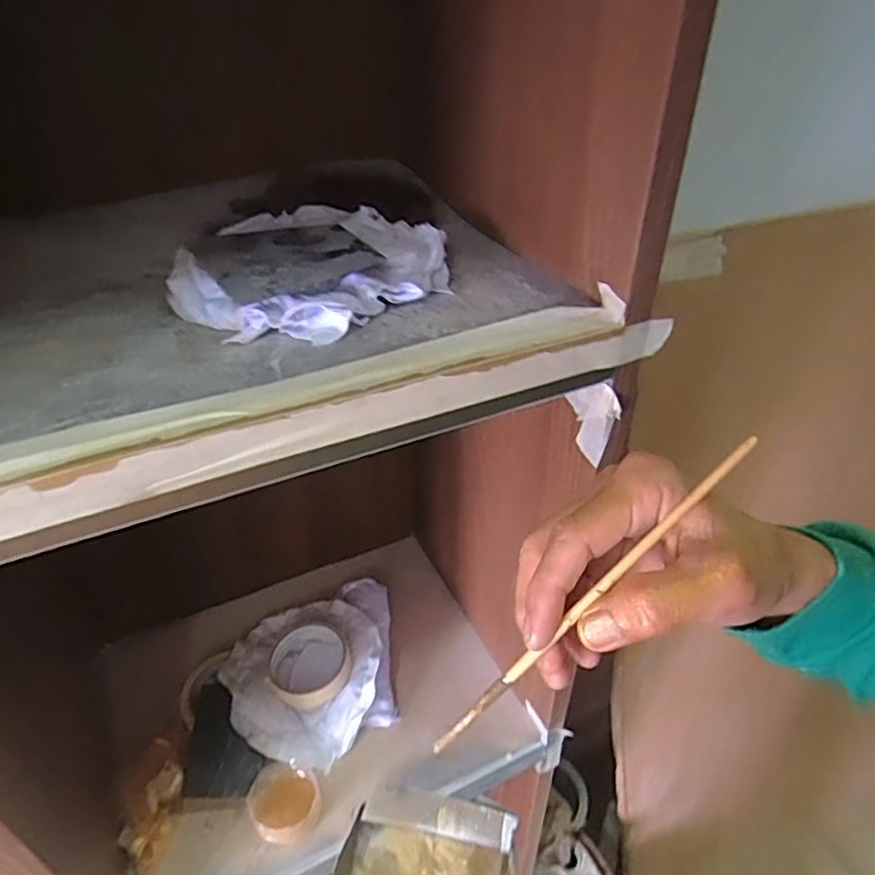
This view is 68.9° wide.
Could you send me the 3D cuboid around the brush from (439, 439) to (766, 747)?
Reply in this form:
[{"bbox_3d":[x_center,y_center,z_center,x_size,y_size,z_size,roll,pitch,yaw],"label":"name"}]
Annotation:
[{"bbox_3d":[0.063,0.062,0.255,0.174,0.008,0.005,-44,50,-2],"label":"brush"}]

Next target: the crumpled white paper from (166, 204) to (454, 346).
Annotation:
[{"bbox_3d":[-0.083,-0.112,0.408,0.168,0.029,0.160,-27,45,-31],"label":"crumpled white paper"}]

